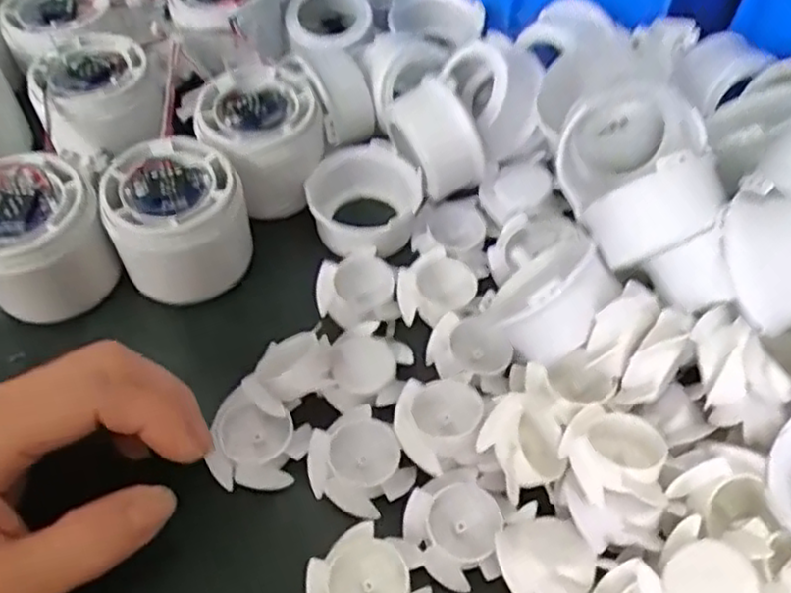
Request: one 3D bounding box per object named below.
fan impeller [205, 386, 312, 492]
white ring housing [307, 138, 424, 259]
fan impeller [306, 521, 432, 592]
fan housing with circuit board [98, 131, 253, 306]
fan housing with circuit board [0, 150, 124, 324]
[{"bbox_3d":[-0.052,0.053,0.270,0.036,0.018,0.035,0,56,0],"label":"fan impeller"},{"bbox_3d":[-0.014,-0.043,0.342,0.052,0.033,0.054,0,56,0],"label":"white ring housing"},{"bbox_3d":[-0.009,0.099,0.242,0.038,0.011,0.040,35,62,21],"label":"fan impeller"},{"bbox_3d":[-0.095,-0.032,0.312,0.058,0.050,0.058,0,56,0],"label":"fan housing with circuit board"},{"bbox_3d":[-0.152,-0.024,0.299,0.054,0.047,0.057,-36,63,-22],"label":"fan housing with circuit board"}]

